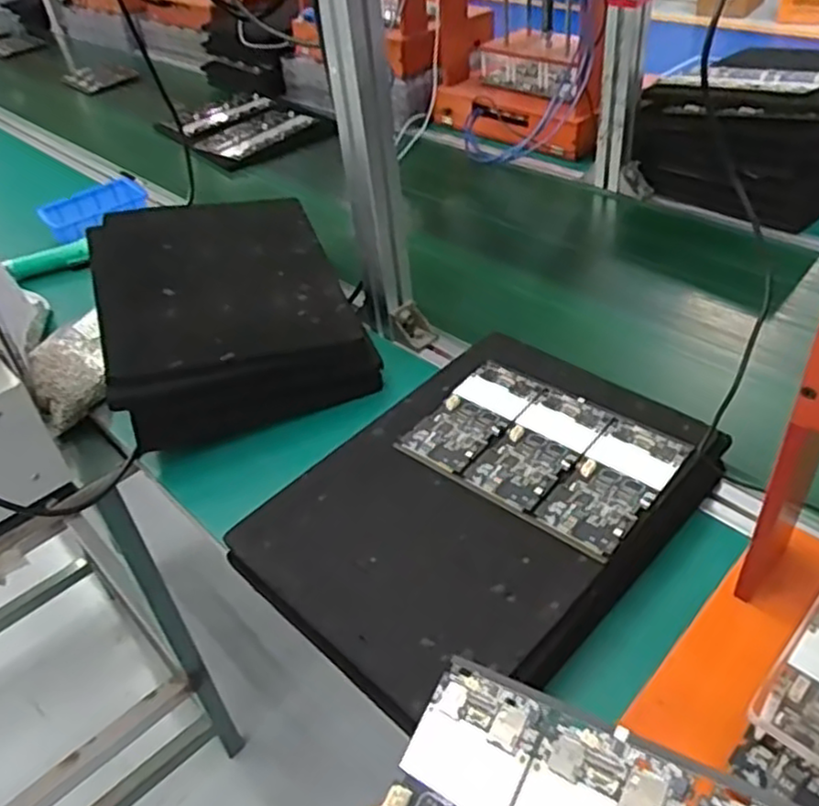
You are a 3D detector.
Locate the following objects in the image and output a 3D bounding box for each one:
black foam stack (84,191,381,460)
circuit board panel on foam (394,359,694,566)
[{"bbox_3d":[-0.215,-0.119,0.834,0.254,0.104,0.348,-18,41,-13],"label":"black foam stack"},{"bbox_3d":[0.109,0.038,0.615,0.204,0.006,0.141,24,49,32],"label":"circuit board panel on foam"}]

